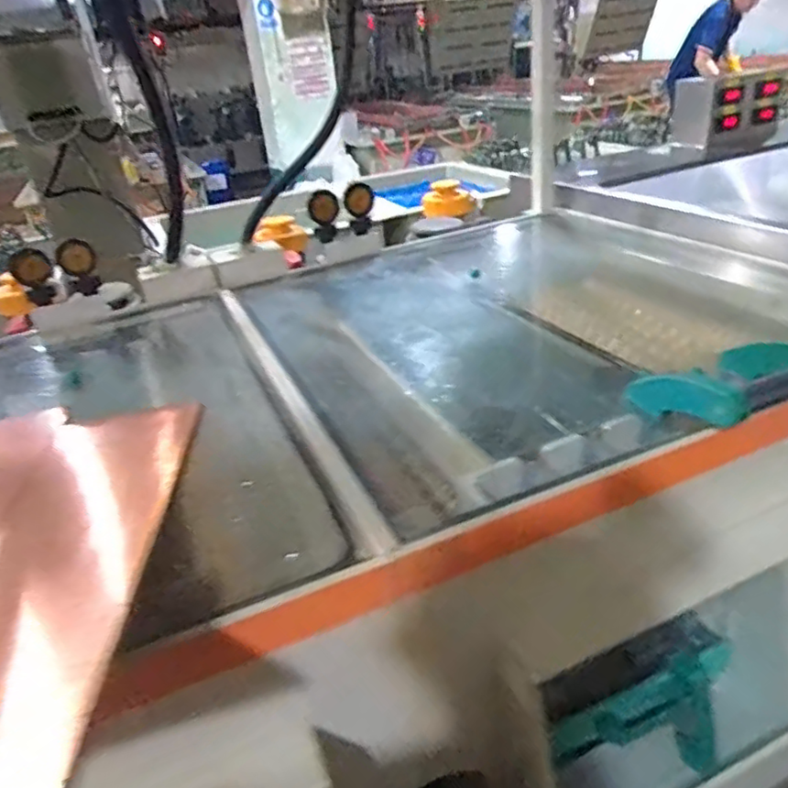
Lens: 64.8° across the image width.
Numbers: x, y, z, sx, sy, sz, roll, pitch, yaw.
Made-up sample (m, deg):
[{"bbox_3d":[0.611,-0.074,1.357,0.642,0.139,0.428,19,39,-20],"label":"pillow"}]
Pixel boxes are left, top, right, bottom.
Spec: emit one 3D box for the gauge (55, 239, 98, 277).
[{"bbox_3d":[-0.604,-0.261,1.192,0.074,0.065,0.040,-21,32,-24],"label":"gauge"}]

